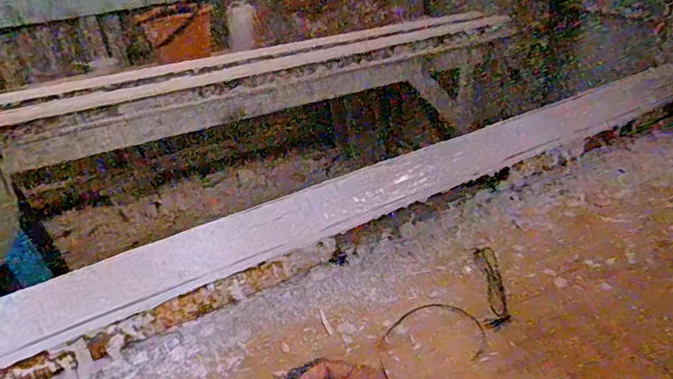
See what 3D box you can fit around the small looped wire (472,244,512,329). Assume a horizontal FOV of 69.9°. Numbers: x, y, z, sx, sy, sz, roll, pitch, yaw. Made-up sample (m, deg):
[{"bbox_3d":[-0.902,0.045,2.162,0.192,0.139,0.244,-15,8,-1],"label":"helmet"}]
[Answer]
[{"bbox_3d":[0.212,0.130,0.660,0.032,0.004,0.160,0,31,9],"label":"small looped wire"}]

